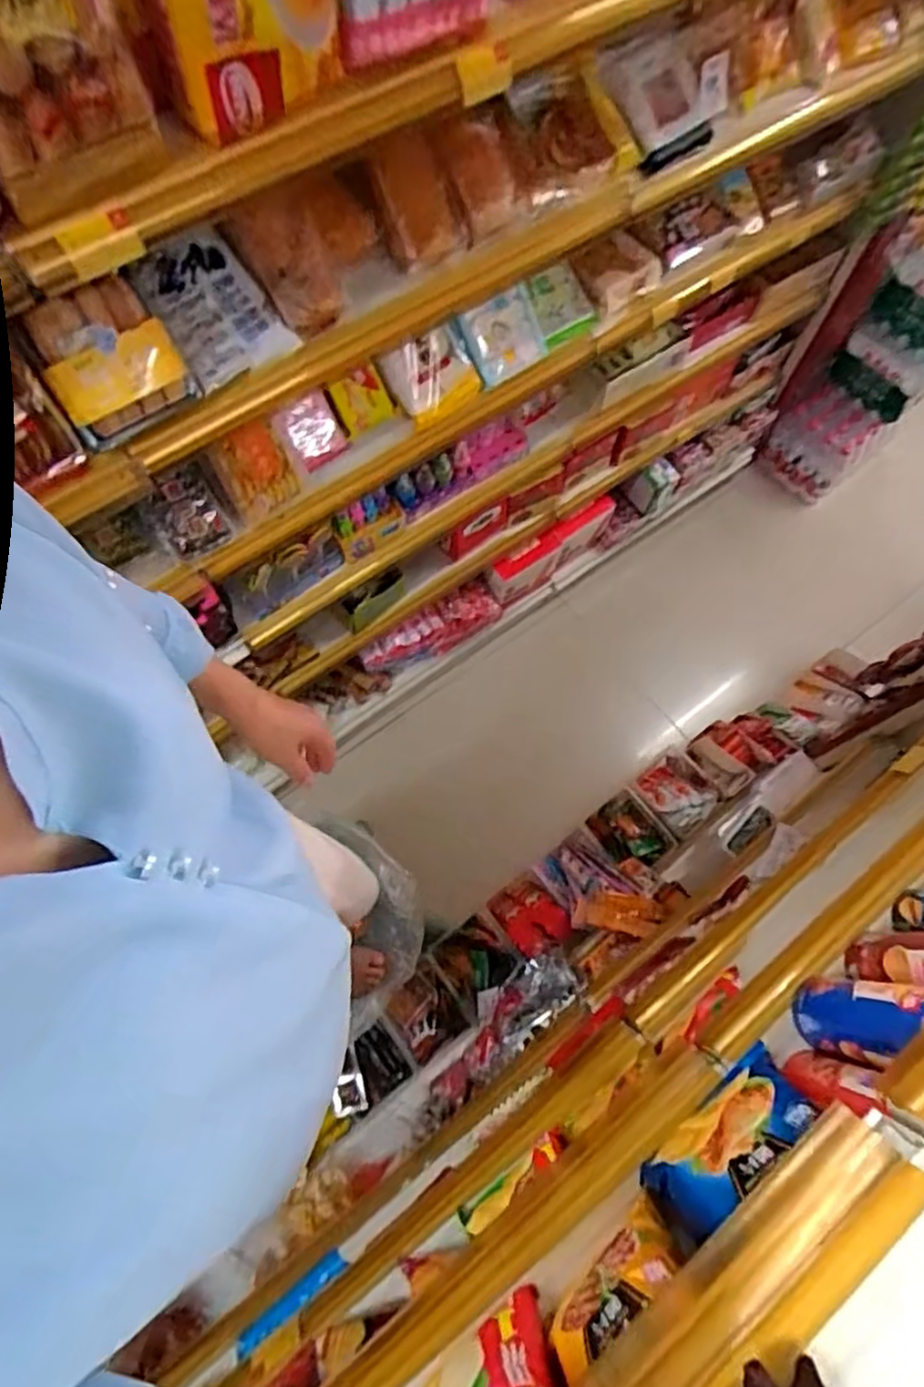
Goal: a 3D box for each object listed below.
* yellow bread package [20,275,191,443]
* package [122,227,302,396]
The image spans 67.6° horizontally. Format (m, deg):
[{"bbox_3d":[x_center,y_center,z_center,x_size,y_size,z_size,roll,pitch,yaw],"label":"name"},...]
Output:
[{"bbox_3d":[-0.388,-0.371,0.756,0.136,0.066,0.144,-28,107,-8],"label":"yellow bread package"},{"bbox_3d":[-0.300,-0.456,0.821,0.128,0.025,0.163,-39,106,-8],"label":"package"}]

